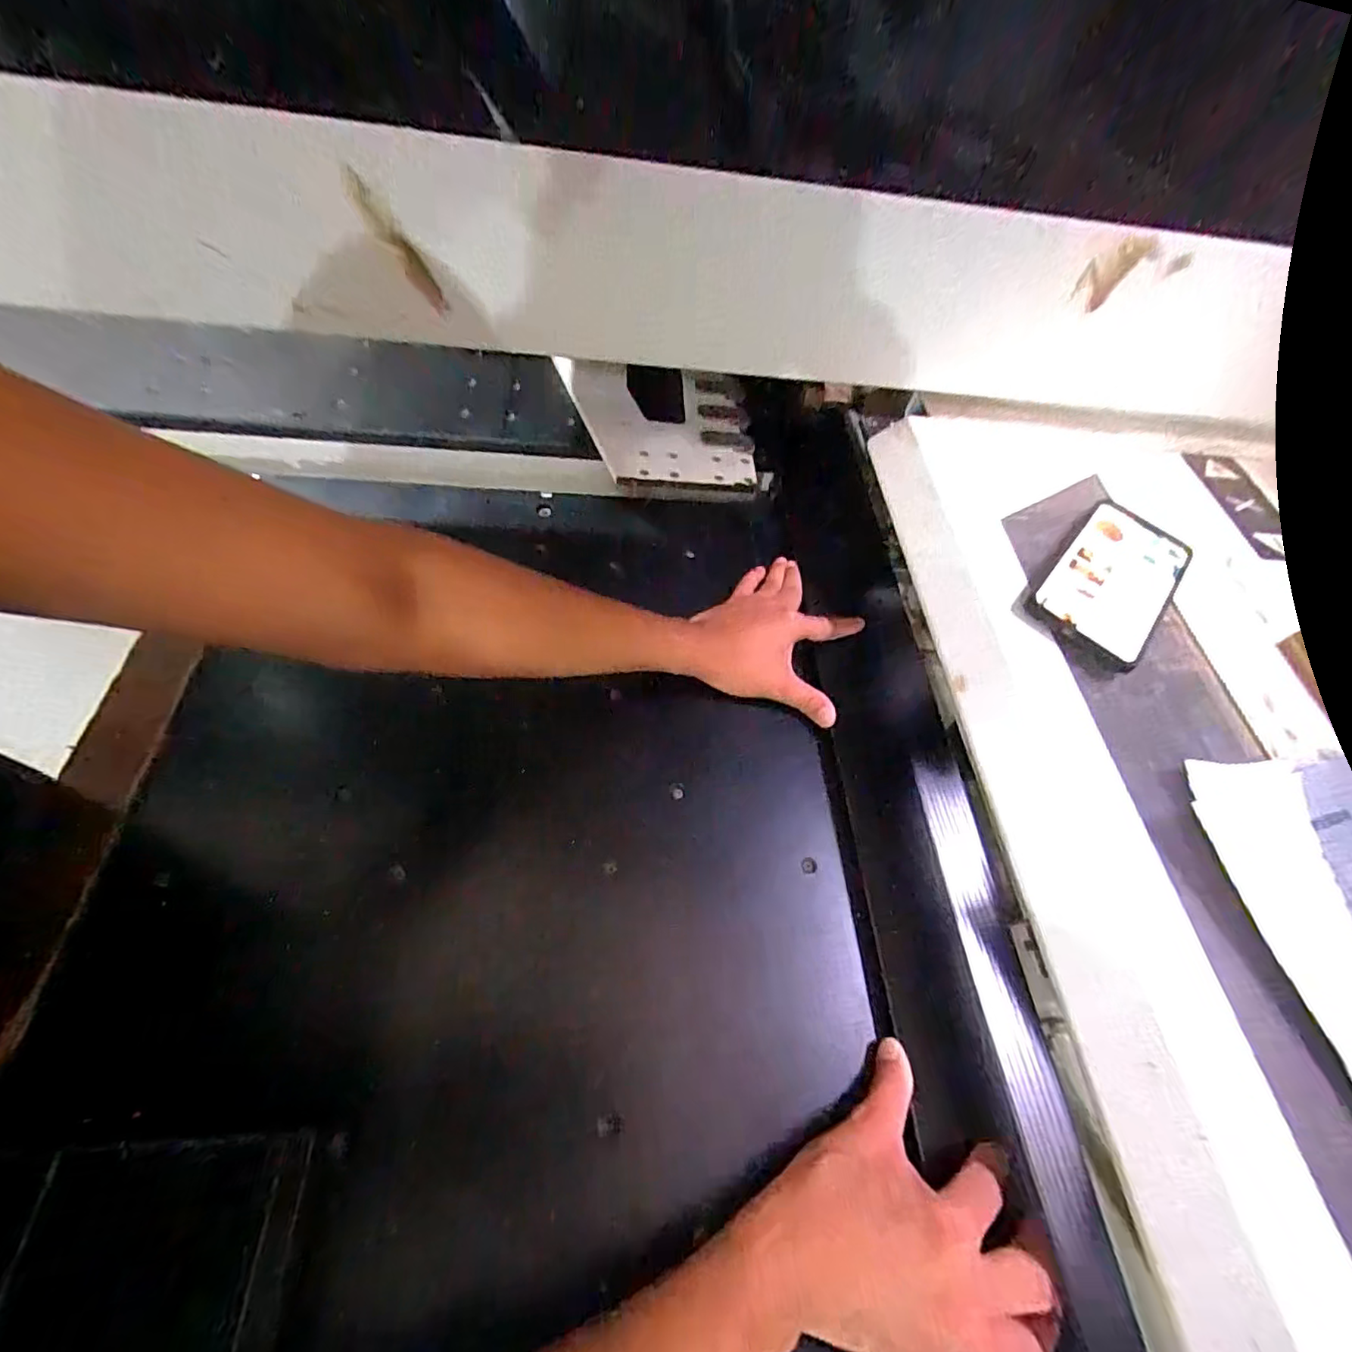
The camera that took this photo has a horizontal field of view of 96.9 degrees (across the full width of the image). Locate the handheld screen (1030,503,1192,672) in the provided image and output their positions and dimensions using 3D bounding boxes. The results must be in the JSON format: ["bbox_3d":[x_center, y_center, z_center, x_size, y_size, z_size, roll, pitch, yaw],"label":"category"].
[{"bbox_3d":[0.339,-0.076,0.459,0.082,0.006,0.178,43,59,14],"label":"handheld screen"}]

